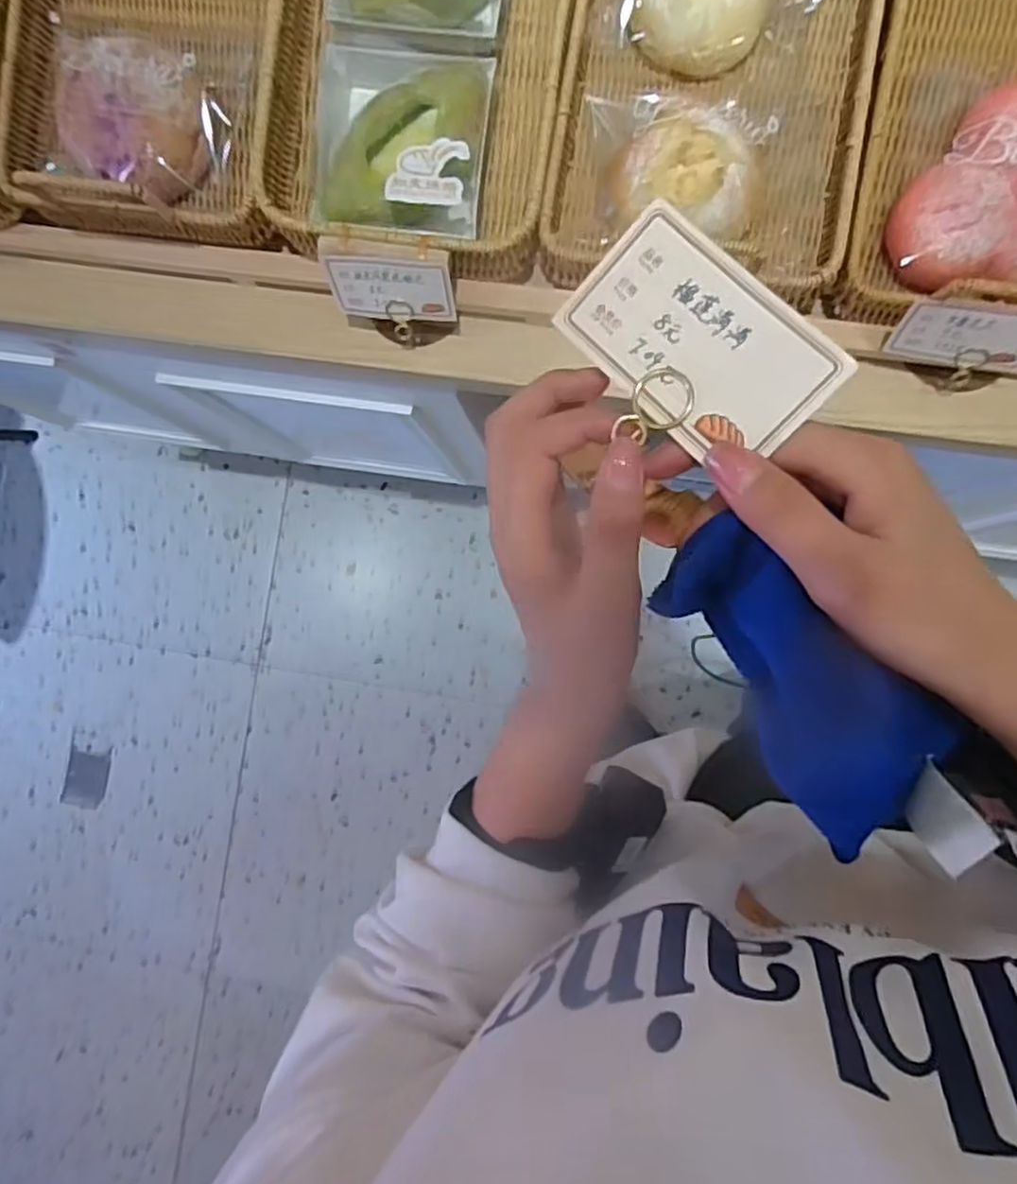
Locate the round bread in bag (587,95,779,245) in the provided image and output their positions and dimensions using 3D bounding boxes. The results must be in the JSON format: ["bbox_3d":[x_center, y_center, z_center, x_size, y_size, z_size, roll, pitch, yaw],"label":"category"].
[{"bbox_3d":[0.116,-0.292,0.478,0.120,0.050,0.111,0,88,5],"label":"round bread in bag"}]

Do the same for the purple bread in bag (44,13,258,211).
[{"bbox_3d":[-0.257,-0.355,0.521,0.147,0.040,0.140,3,89,5],"label":"purple bread in bag"}]

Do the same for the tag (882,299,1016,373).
[{"bbox_3d":[0.303,-0.167,0.469,0.087,0.051,0.010,8,63,10],"label":"tag"}]

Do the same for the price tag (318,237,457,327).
[{"bbox_3d":[-0.083,-0.217,0.504,0.088,0.059,0.008,6,59,3],"label":"price tag"}]

